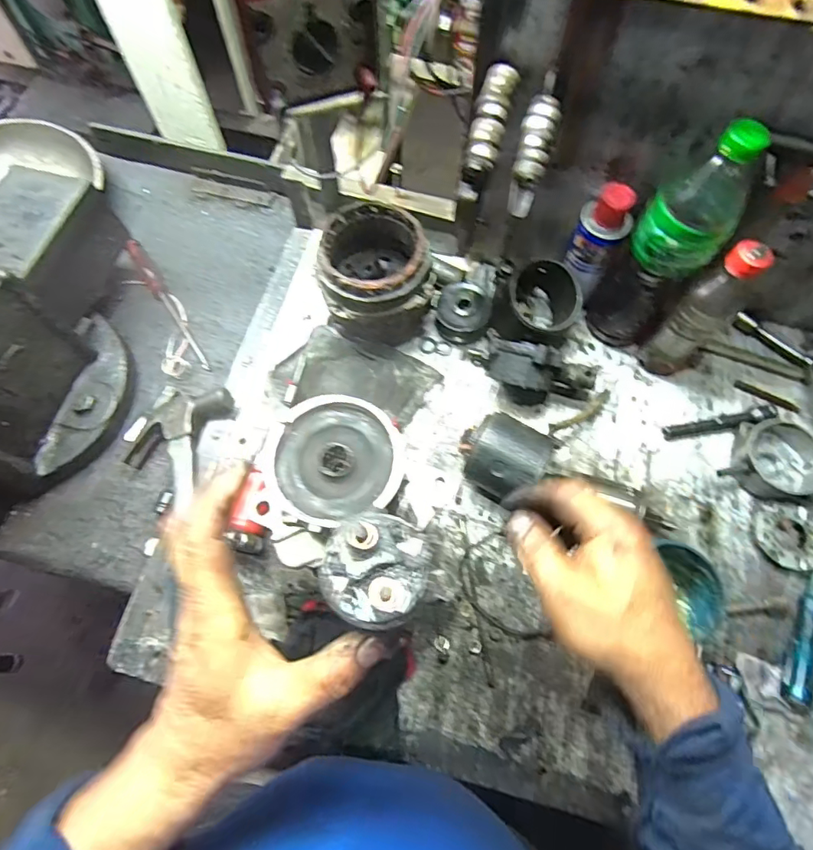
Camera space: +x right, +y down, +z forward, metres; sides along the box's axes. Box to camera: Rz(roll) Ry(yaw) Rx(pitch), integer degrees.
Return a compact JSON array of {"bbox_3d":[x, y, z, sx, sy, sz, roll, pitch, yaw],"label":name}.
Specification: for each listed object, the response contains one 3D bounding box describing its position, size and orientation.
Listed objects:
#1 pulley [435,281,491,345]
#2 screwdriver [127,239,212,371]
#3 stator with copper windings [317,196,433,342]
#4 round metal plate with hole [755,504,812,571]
[{"bbox_3d":[0.070,-0.137,0.617,0.063,0.046,0.055,17,70,6],"label":"pulley"},{"bbox_3d":[-0.324,-0.164,0.677,0.020,0.030,0.230,-31,72,-13],"label":"screwdriver"},{"bbox_3d":[-0.038,-0.172,0.589,0.116,0.122,0.125,0,69,0],"label":"stator with copper windings"},{"bbox_3d":[0.406,0.119,0.531,0.065,0.020,0.066,0,69,0],"label":"round metal plate with hole"}]

